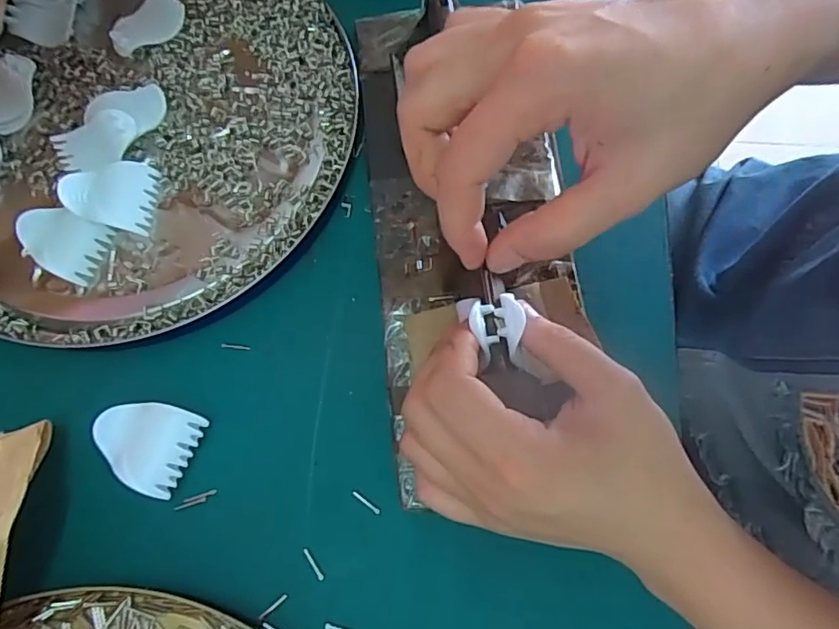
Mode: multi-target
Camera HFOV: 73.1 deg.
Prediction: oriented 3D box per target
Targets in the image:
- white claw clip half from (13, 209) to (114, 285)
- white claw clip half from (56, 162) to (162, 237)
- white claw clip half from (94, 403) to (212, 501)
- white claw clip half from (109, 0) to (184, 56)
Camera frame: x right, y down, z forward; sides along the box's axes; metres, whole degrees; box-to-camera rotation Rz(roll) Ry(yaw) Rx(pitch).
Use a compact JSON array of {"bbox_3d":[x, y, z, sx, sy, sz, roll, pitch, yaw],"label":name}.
[{"bbox_3d":[-0.192,-0.039,0.304,0.045,0.011,0.034,20,75,6],"label":"white claw clip half"},{"bbox_3d":[-0.167,-0.066,0.305,0.042,0.016,0.040,4,74,2],"label":"white claw clip half"},{"bbox_3d":[-0.131,0.062,0.272,0.045,0.012,0.040,18,74,6],"label":"white claw clip half"},{"bbox_3d":[-0.164,-0.174,0.338,0.045,0.013,0.036,-40,77,-10],"label":"white claw clip half"}]

